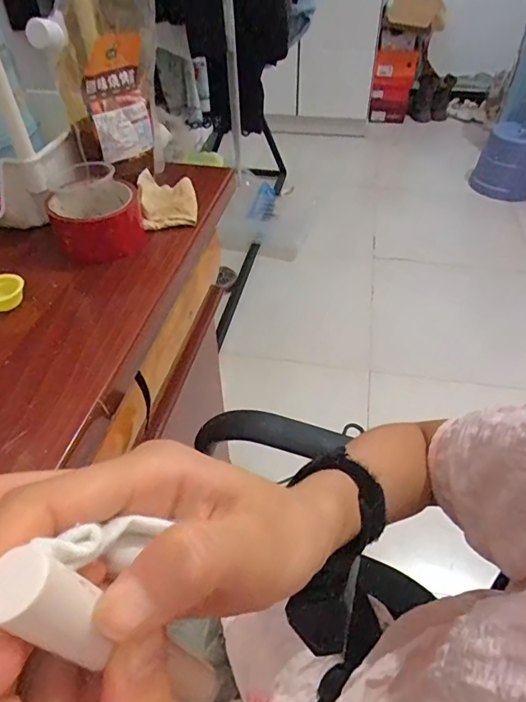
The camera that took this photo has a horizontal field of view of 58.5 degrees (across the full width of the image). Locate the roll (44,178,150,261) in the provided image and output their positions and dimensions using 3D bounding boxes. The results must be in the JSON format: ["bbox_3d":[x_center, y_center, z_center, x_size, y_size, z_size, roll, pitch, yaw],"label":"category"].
[{"bbox_3d":[-0.166,-0.135,0.472,0.086,0.041,0.082,-15,47,-14],"label":"roll"}]

